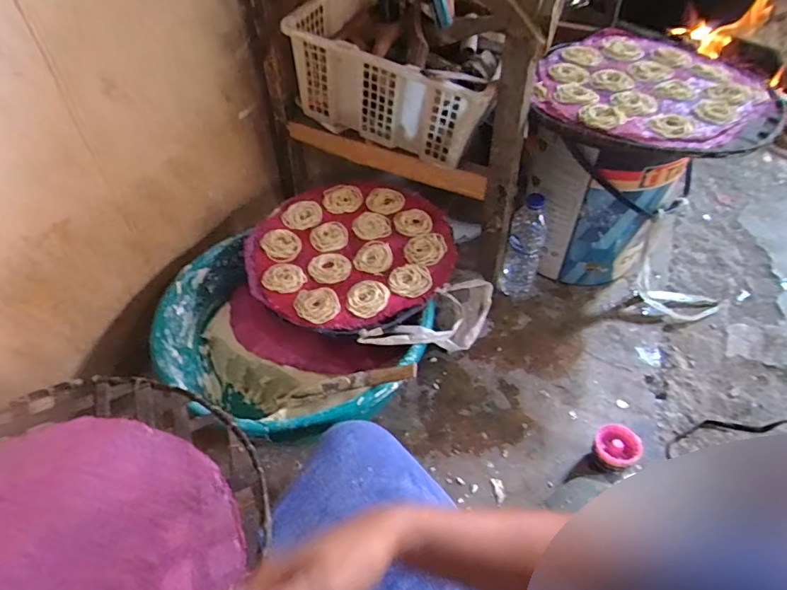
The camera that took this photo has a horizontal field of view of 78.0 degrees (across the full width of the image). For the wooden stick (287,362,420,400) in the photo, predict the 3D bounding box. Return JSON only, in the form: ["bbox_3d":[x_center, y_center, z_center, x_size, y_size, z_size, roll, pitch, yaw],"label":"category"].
[{"bbox_3d":[-0.060,0.125,0.694,0.217,0.020,0.021,-18,40,30],"label":"wooden stick"}]

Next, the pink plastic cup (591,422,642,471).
[{"bbox_3d":[0.337,0.236,0.743,0.062,0.054,0.071,33,56,27],"label":"pink plastic cup"}]

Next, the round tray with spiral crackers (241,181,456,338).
[{"bbox_3d":[-0.074,-0.083,0.844,0.345,0.029,0.343,0,48,0],"label":"round tray with spiral crackers"}]

